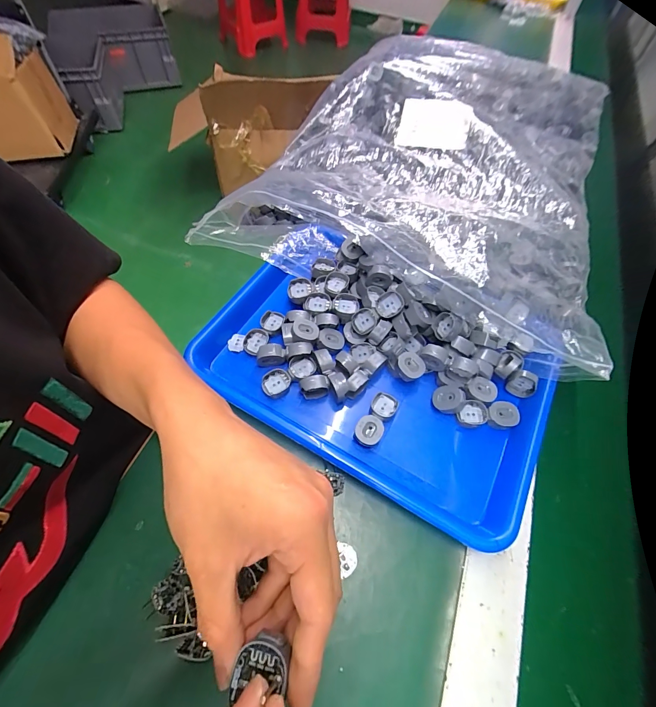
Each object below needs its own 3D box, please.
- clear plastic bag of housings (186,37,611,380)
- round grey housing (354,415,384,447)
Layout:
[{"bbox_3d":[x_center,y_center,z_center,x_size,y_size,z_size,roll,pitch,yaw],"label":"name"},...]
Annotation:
[{"bbox_3d":[0.156,-0.284,0.479,0.449,0.087,0.562,23,61,9],"label":"clear plastic bag of housings"},{"bbox_3d":[0.038,0.075,0.321,0.025,0.015,0.029,27,61,12],"label":"round grey housing"}]

